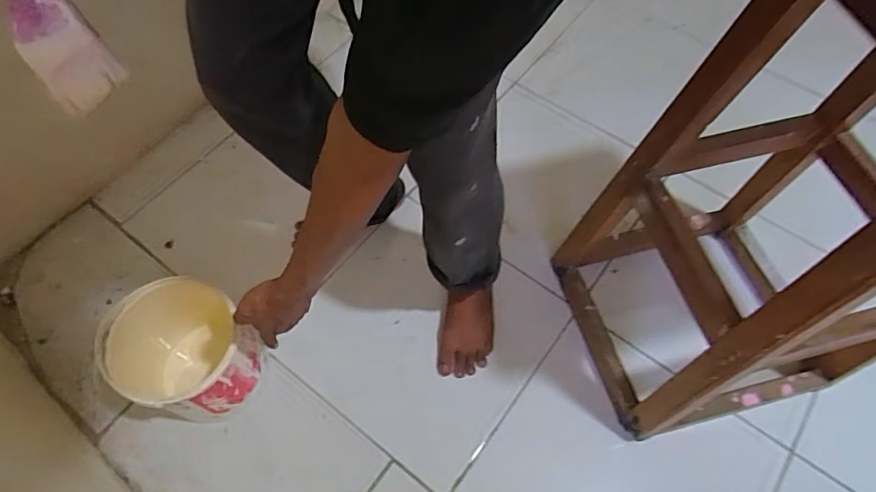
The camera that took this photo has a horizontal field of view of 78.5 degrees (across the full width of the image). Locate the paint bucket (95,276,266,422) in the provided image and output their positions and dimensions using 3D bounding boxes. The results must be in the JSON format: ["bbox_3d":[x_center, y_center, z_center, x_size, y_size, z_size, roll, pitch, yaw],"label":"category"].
[{"bbox_3d":[-0.378,0.156,0.812,0.206,0.175,0.163,31,67,15],"label":"paint bucket"}]

